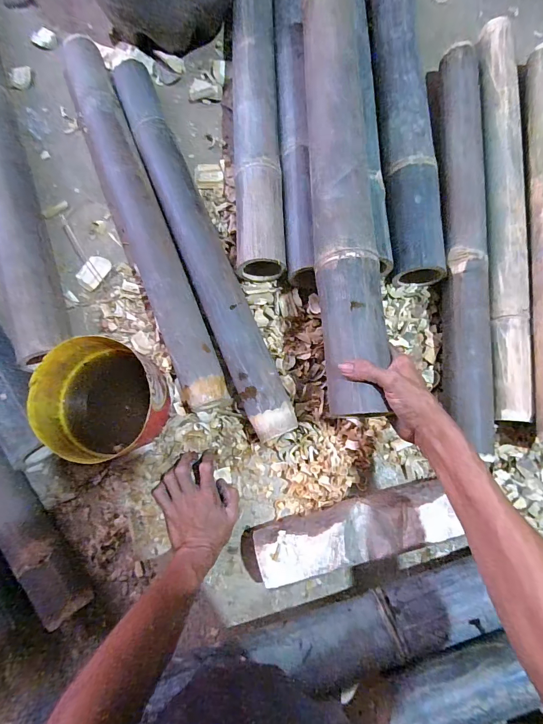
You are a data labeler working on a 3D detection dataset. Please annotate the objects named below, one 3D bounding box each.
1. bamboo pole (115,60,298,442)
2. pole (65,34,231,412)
[{"bbox_3d":[-0.109,-0.182,0.537,0.065,0.066,0.619,-23,80,-3],"label":"bamboo pole"},{"bbox_3d":[-0.193,-0.216,0.543,0.063,0.064,0.608,-22,80,-3],"label":"pole"}]

